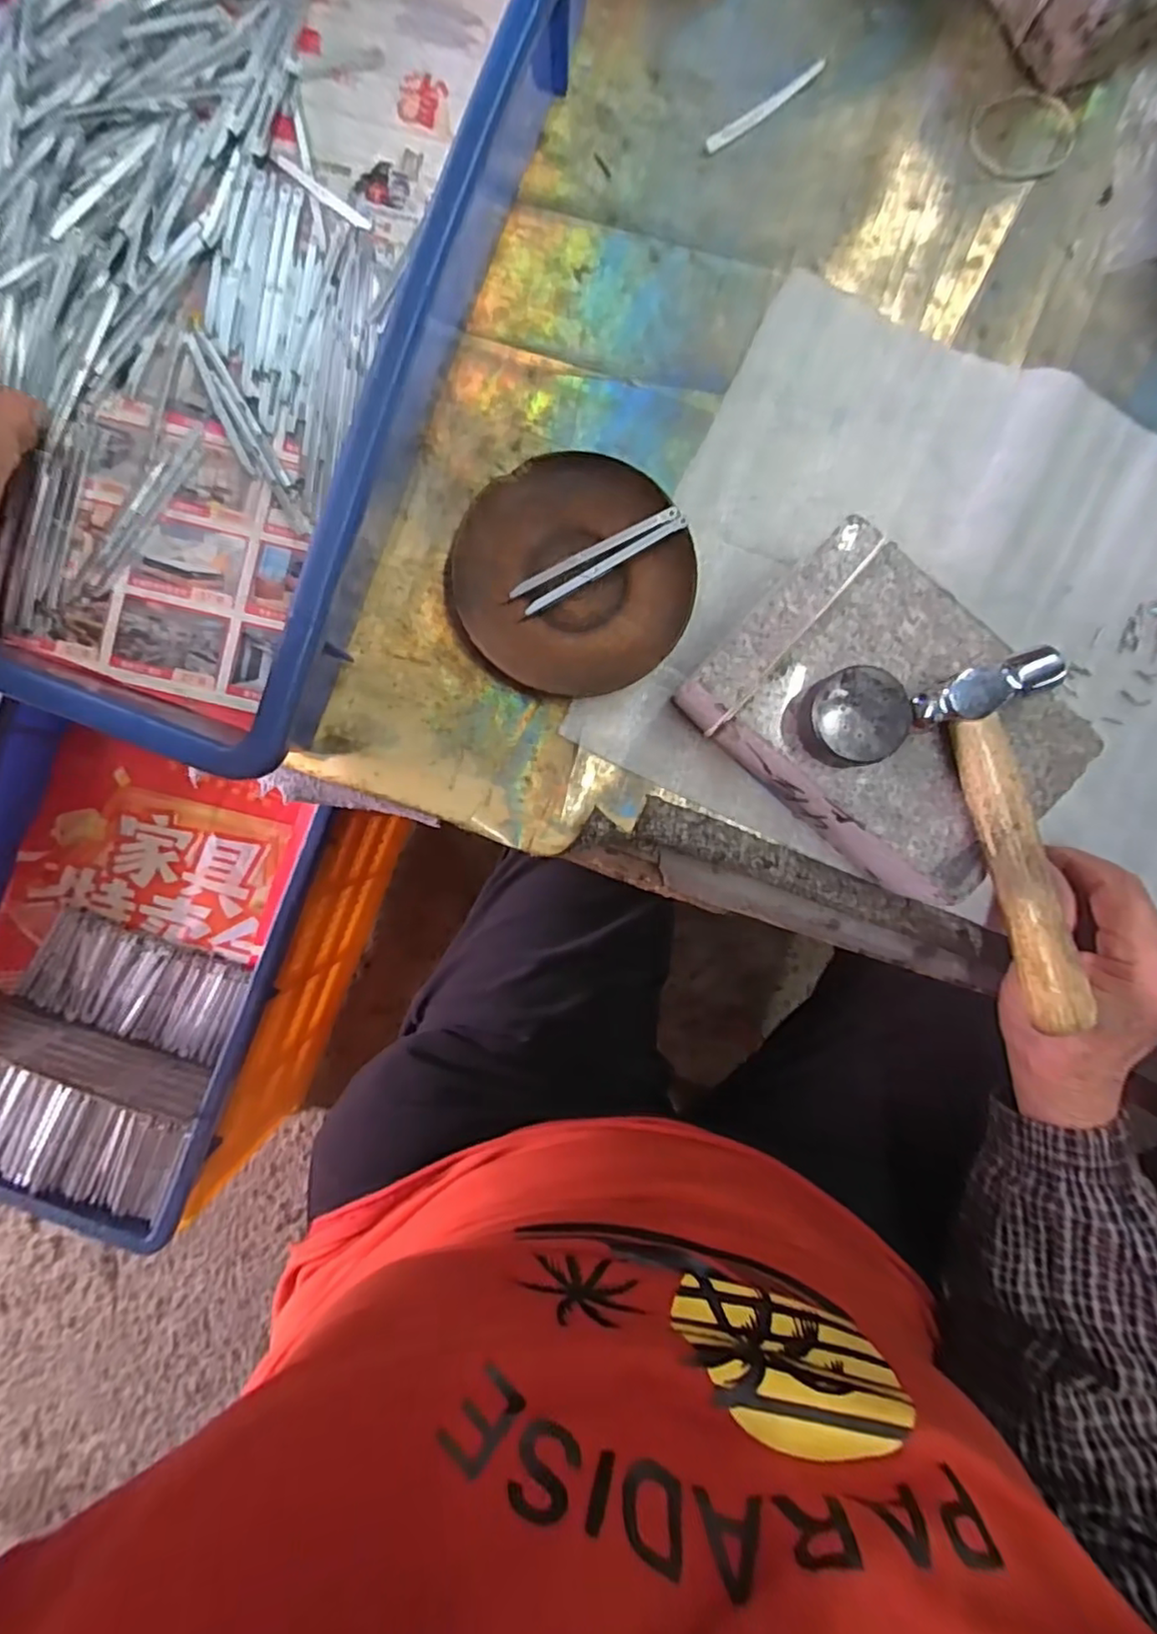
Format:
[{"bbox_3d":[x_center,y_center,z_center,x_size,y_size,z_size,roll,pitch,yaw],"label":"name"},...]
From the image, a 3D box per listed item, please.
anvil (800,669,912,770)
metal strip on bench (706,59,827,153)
[{"bbox_3d":[0.110,-0.040,0.258,0.037,0.022,0.037,0,91,-2],"label":"anvil"},{"bbox_3d":[0.095,-0.360,0.325,0.070,0.004,0.008,-35,95,-1],"label":"metal strip on bench"}]

